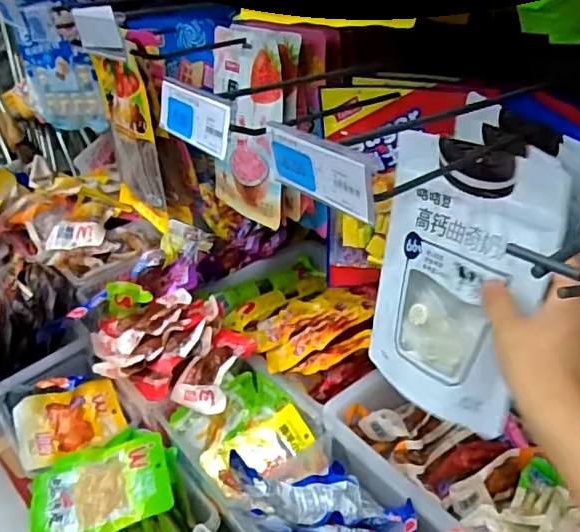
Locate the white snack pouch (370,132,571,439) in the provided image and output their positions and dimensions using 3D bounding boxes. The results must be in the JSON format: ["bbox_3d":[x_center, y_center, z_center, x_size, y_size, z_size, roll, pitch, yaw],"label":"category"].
[{"bbox_3d":[0.143,0.015,0.495,0.027,0.228,0.168,-4,19,-35],"label":"white snack pouch"}]

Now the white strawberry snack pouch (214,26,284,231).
[{"bbox_3d":[-0.052,-0.169,0.702,0.024,0.216,0.140,-13,30,-32],"label":"white strawberry snack pouch"}]

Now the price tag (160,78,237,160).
[{"bbox_3d":[-0.076,-0.118,0.457,0.007,0.043,0.108,-10,31,-39],"label":"price tag"}]

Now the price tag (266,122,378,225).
[{"bbox_3d":[0.018,-0.059,0.357,0.007,0.042,0.097,-29,40,-29],"label":"price tag"}]

